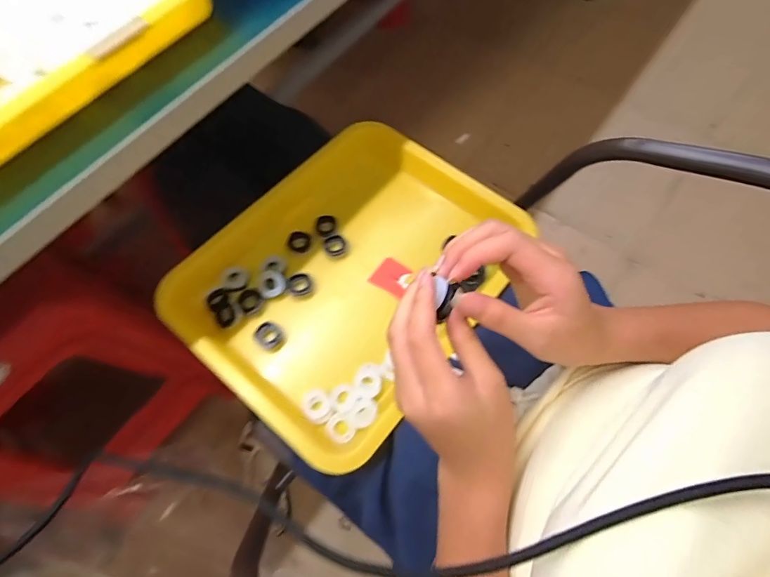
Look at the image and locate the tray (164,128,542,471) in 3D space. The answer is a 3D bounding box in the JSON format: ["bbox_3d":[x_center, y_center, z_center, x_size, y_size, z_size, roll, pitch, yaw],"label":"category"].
[{"bbox_3d":[-0.035,-0.023,0.422,0.260,0.058,0.326,36,73,17],"label":"tray"}]

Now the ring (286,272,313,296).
[{"bbox_3d":[-0.088,-0.004,0.416,0.026,0.007,0.025,4,71,-12],"label":"ring"}]

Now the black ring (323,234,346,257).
[{"bbox_3d":[-0.055,-0.047,0.434,0.023,0.007,0.026,-19,67,-5],"label":"black ring"}]

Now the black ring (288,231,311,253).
[{"bbox_3d":[-0.094,-0.051,0.435,0.022,0.009,0.023,-1,66,3],"label":"black ring"}]

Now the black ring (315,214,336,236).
[{"bbox_3d":[-0.067,-0.071,0.446,0.021,0.007,0.026,5,67,5],"label":"black ring"}]

